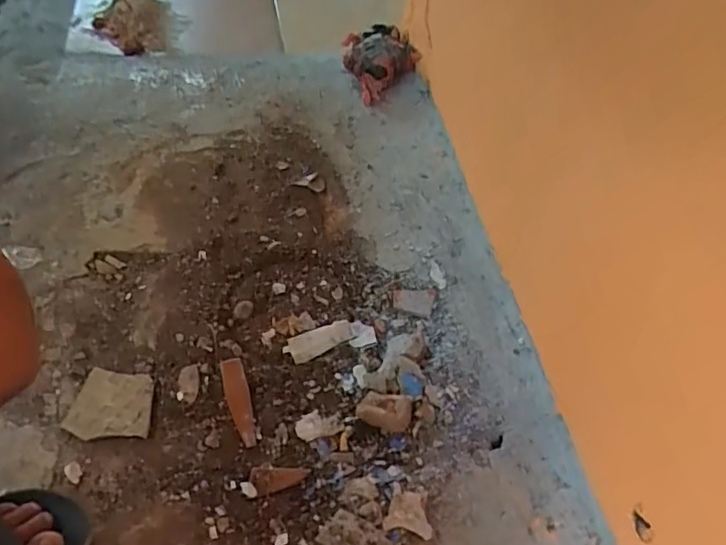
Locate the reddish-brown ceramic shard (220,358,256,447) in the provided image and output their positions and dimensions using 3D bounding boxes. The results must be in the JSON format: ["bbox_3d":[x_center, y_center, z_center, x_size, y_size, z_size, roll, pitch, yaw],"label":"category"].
[{"bbox_3d":[-0.132,0.135,0.613,0.025,0.005,0.102,-12,54,-17],"label":"reddish-brown ceramic shard"}]

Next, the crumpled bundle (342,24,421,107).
[{"bbox_3d":[0.036,-0.373,1.029,0.128,0.052,0.185,-6,52,-13],"label":"crumpled bundle"}]

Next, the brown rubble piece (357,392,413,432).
[{"bbox_3d":[0.023,0.144,0.607,0.056,0.011,0.036,14,50,4],"label":"brown rubble piece"}]

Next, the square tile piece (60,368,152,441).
[{"bbox_3d":[-0.263,0.138,0.608,0.082,0.009,0.075,8,50,-1],"label":"square tile piece"}]

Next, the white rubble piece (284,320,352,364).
[{"bbox_3d":[-0.050,0.079,0.670,0.080,0.008,0.031,-19,56,-22],"label":"white rubble piece"}]

